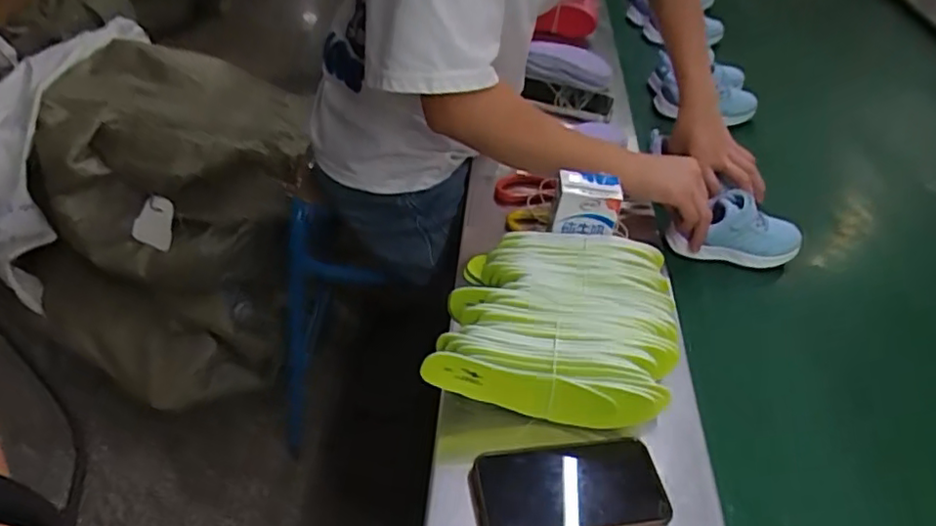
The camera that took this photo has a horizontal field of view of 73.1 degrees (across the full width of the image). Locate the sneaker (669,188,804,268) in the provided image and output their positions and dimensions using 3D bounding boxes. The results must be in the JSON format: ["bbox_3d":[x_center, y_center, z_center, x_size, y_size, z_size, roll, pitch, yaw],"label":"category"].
[{"bbox_3d":[0.328,-0.040,0.782,0.160,0.071,0.060,7,40,0],"label":"sneaker"}]

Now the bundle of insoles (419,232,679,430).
[{"bbox_3d":[0.087,0.047,0.590,0.199,0.065,0.223,12,41,6],"label":"bundle of insoles"}]

